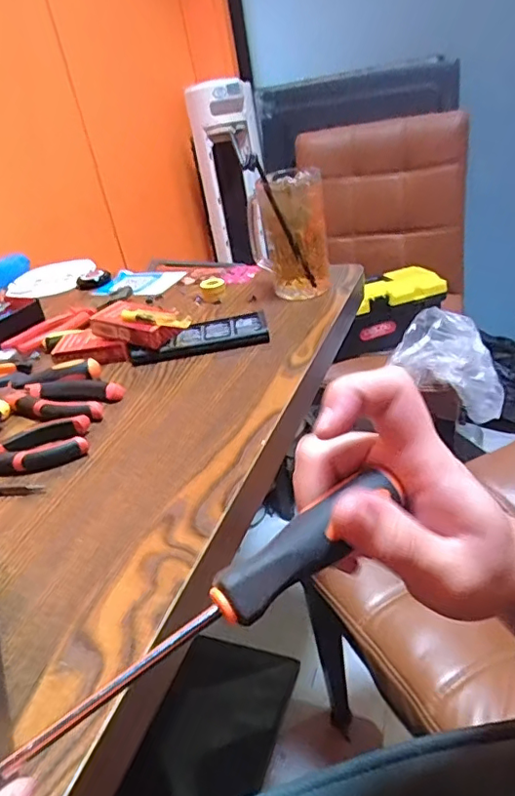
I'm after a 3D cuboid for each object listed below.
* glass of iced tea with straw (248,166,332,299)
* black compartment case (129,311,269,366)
[{"bbox_3d":[0.039,-0.211,0.703,0.096,0.145,0.091,-7,31,3],"label":"glass of iced tea with straw"},{"bbox_3d":[-0.066,-0.073,0.629,0.155,0.021,0.059,-8,30,4],"label":"black compartment case"}]

